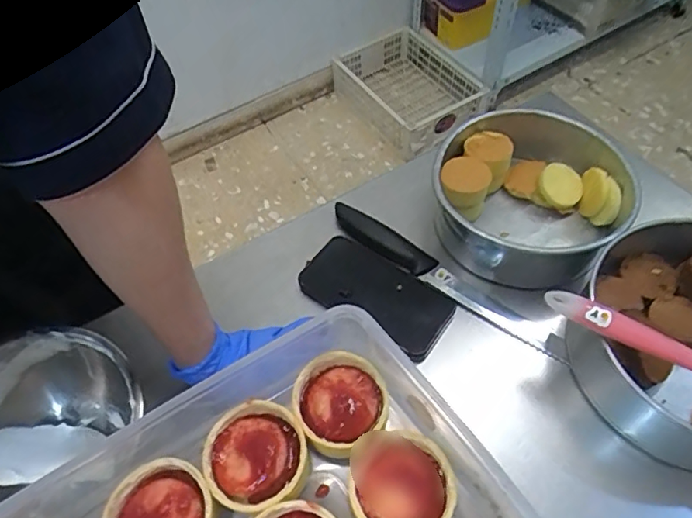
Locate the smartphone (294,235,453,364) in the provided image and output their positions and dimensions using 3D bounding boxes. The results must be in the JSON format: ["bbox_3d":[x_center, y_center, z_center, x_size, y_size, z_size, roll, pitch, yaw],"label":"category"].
[{"bbox_3d":[0.029,0.033,0.520,0.147,0.014,0.074,30,62,22],"label":"smartphone"}]

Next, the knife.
[{"bbox_3d":[0.092,0.015,0.532,0.260,0.018,0.031,33,63,23],"label":"knife"}]

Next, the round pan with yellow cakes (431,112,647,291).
[{"bbox_3d":[0.190,-0.066,0.553,0.191,0.072,0.198,24,60,19],"label":"round pan with yellow cakes"}]

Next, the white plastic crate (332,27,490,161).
[{"bbox_3d":[0.180,-0.560,1.769,0.330,0.169,0.479,-33,59,-18],"label":"white plastic crate"}]

